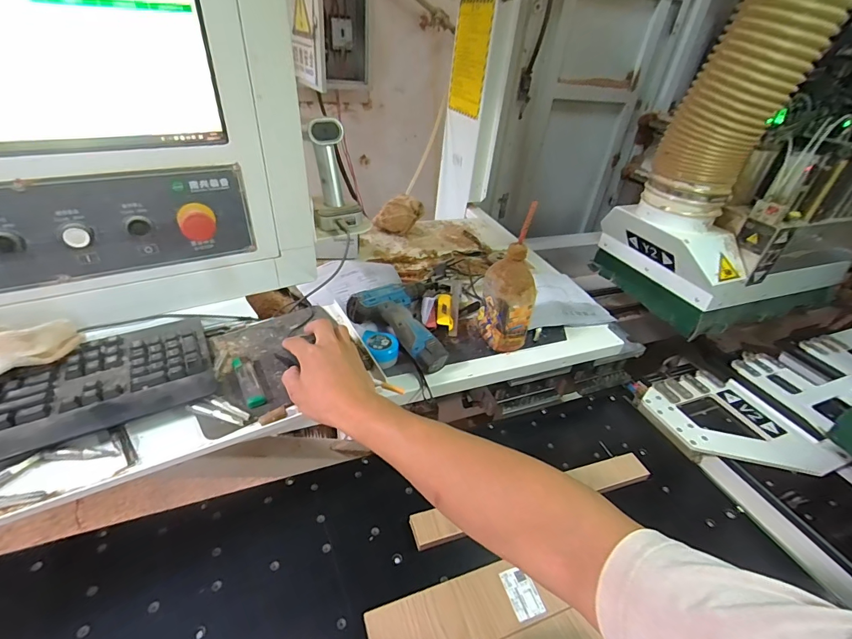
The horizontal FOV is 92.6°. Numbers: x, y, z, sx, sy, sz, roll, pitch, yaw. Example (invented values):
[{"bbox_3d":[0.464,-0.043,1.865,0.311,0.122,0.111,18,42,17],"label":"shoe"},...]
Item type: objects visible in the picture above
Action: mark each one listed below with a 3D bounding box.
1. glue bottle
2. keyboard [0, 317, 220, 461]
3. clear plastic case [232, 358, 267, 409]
[{"bbox_3d":[0.150,-0.054,0.720,0.086,0.237,0.084,6,35,0],"label":"glue bottle"},{"bbox_3d":[-0.469,0.098,0.434,0.436,0.023,0.154,-17,42,-30],"label":"keyboard"},{"bbox_3d":[-0.226,0.076,0.518,0.022,0.013,0.088,-17,42,-29],"label":"clear plastic case"}]

